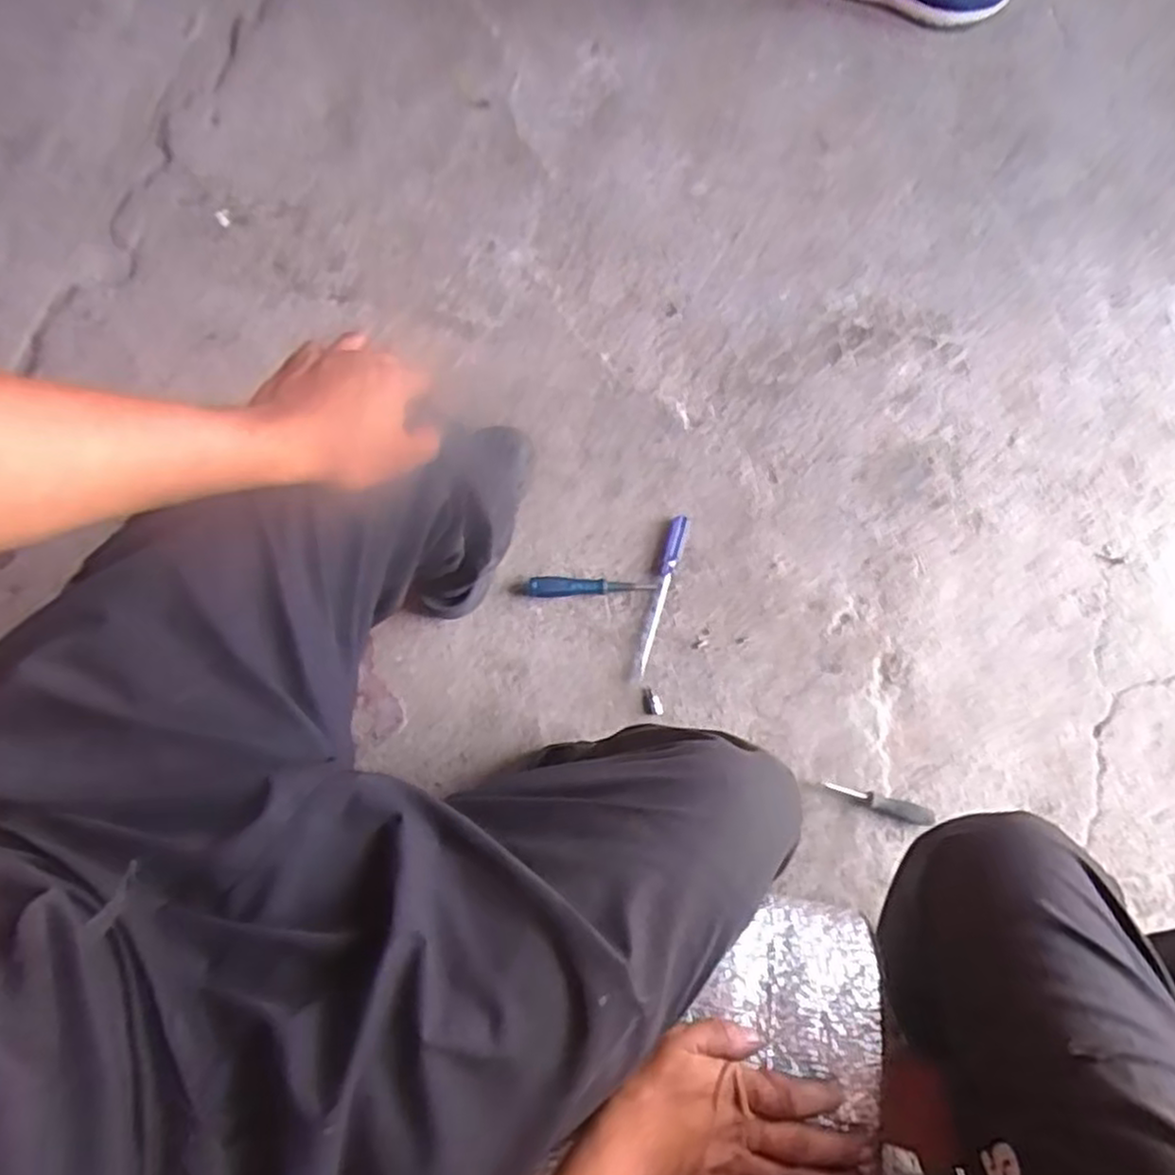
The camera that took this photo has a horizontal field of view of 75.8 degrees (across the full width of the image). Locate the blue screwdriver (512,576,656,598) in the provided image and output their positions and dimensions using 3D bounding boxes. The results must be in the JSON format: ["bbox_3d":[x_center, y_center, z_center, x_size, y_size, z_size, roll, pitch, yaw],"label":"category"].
[{"bbox_3d":[-0.004,-0.003,1.008,0.183,0.021,0.026,-3,74,-1],"label":"blue screwdriver"}]

